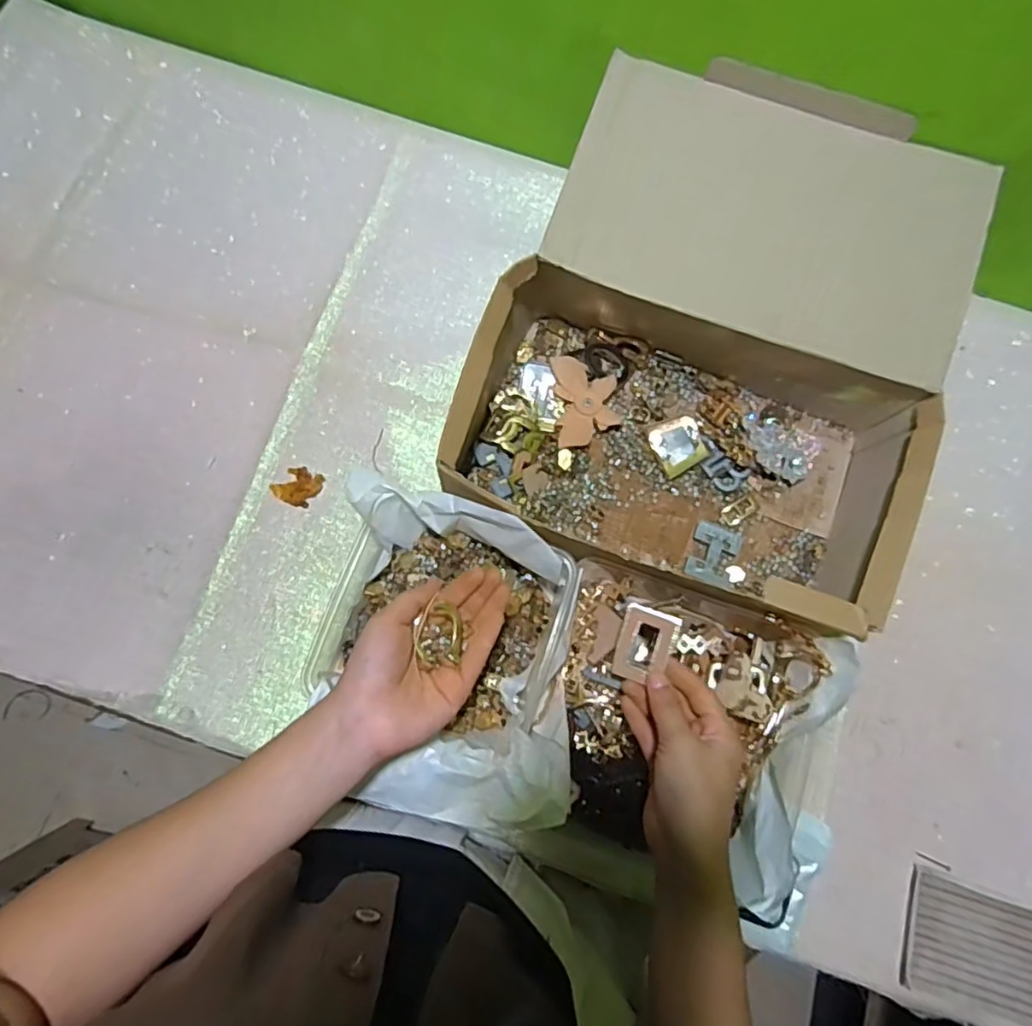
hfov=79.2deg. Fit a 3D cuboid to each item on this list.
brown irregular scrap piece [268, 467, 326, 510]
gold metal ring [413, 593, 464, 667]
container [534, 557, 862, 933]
[{"bbox_3d":[-0.188,-0.023,0.538,0.038,0.004,0.033,23,78,4],"label":"brown irregular scrap piece"},{"bbox_3d":[-0.050,0.079,0.407,0.028,0.009,0.039,2,75,9],"label":"gold metal ring"},{"bbox_3d":[0.121,0.154,0.468,0.215,0.078,0.191,23,78,4],"label":"container"}]

